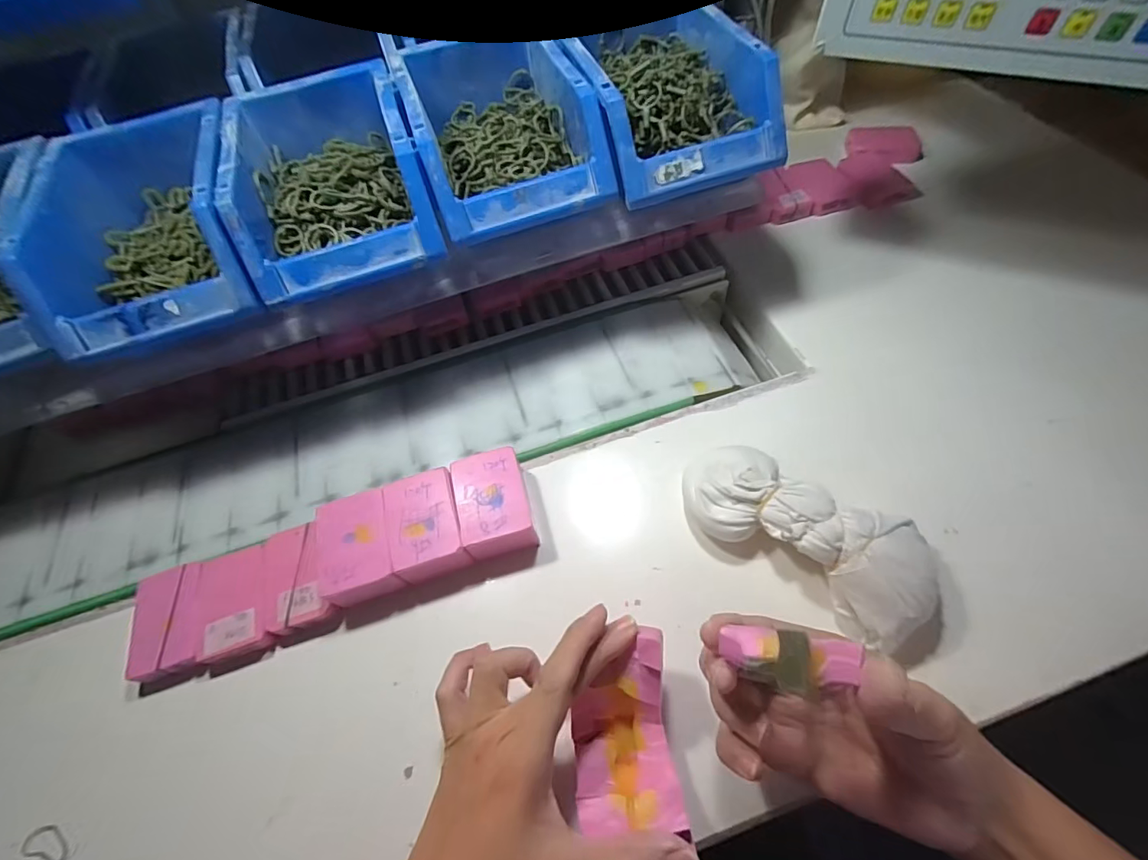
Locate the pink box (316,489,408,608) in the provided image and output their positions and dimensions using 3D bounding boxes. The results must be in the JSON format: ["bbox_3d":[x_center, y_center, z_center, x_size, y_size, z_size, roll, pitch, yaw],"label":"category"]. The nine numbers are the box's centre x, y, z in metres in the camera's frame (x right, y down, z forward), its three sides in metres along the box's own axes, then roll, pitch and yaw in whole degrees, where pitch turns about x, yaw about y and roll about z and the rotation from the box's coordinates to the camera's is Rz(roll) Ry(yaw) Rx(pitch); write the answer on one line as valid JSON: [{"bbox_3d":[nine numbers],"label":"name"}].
[{"bbox_3d":[-0.150,0.086,0.346,0.051,0.030,0.075,-22,59,-8],"label":"pink box"}]

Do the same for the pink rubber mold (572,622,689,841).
[{"bbox_3d":[0.026,0.161,0.267,0.053,0.046,0.088,-5,59,2],"label":"pink rubber mold"}]

